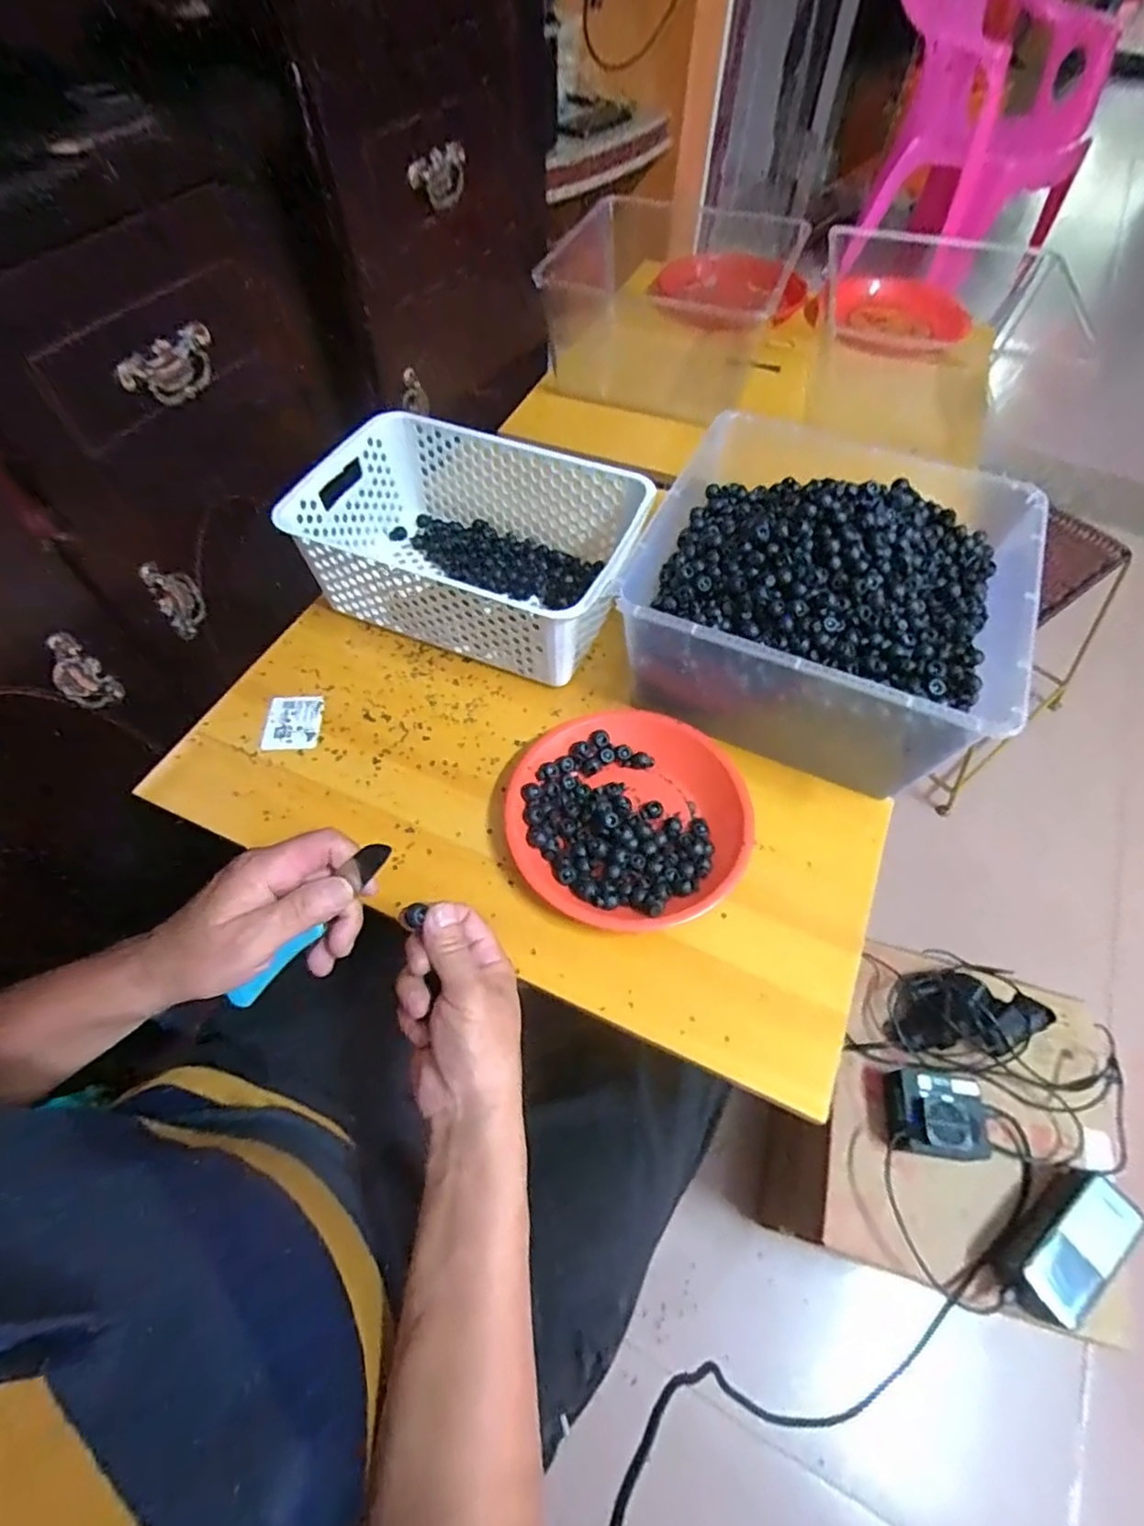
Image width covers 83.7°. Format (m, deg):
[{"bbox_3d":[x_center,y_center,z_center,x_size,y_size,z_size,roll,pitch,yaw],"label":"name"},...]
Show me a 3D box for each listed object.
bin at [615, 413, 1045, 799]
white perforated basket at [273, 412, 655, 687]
[{"bbox_3d":[0.221,-0.151,0.573,0.292,0.132,0.306,22,59,12],"label":"bin"},{"bbox_3d":[-0.093,-0.209,0.628,0.300,0.121,0.197,20,59,11],"label":"white perforated basket"}]

